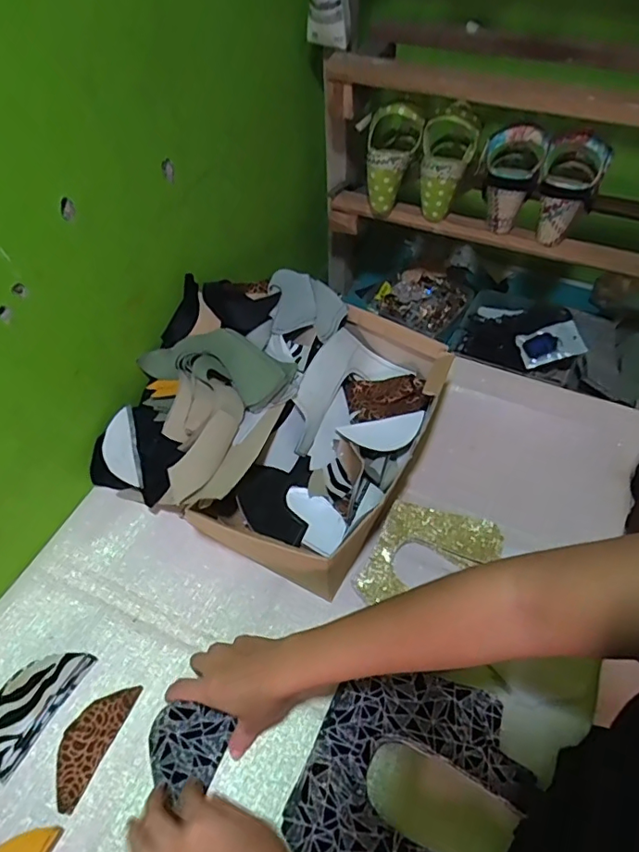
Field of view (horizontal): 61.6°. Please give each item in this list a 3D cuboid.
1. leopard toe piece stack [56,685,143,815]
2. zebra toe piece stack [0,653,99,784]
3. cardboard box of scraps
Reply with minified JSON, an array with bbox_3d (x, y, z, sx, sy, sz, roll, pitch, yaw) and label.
[{"bbox_3d":[-0.215,0.291,0.500,0.044,0.005,0.104,19,54,13],"label":"leopard toe piece stack"},{"bbox_3d":[-0.277,0.263,0.514,0.058,0.017,0.112,22,55,16],"label":"zebra toe piece stack"},{"bbox_3d":[0.008,0.014,0.649,0.212,0.114,0.352,21,55,15],"label":"cardboard box of scraps"}]

